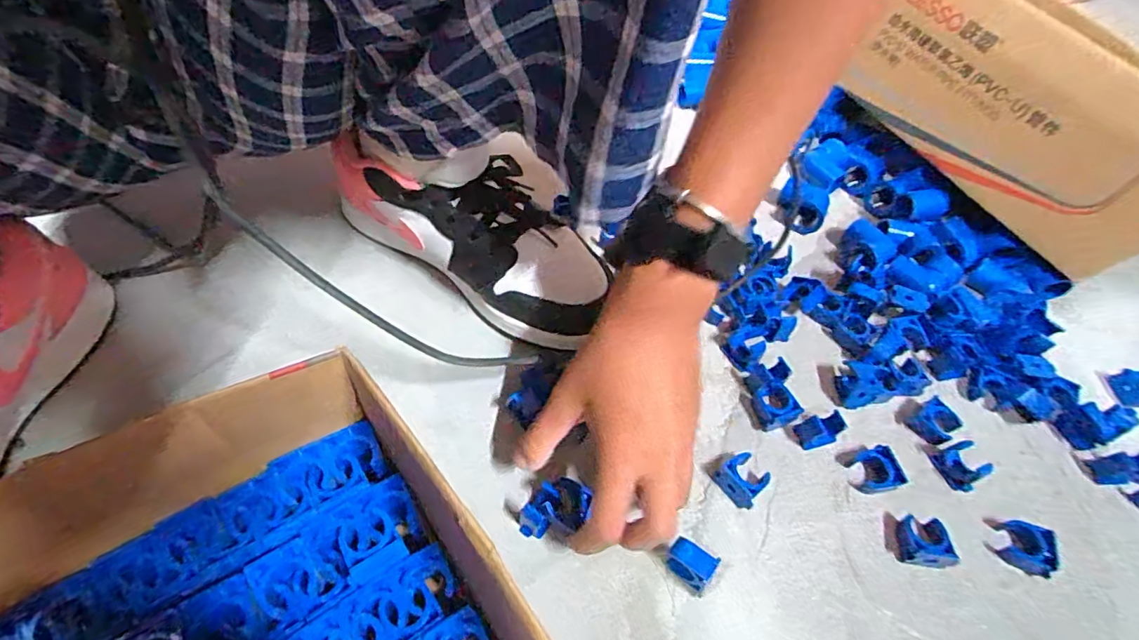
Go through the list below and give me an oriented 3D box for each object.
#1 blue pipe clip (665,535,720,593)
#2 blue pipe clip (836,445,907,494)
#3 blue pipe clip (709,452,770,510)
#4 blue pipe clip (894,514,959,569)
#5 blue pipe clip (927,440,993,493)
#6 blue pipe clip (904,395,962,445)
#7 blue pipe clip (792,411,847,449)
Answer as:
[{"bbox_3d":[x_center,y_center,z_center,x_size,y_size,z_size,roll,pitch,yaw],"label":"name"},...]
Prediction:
[{"bbox_3d":[0.068,0.139,0.311,0.025,0.027,0.016,32,57,14],"label":"blue pipe clip"},{"bbox_3d":[0.200,0.098,0.361,0.029,0.019,0.029,-3,56,-10],"label":"blue pipe clip"},{"bbox_3d":[0.111,0.101,0.348,0.029,0.015,0.029,-31,65,-26],"label":"blue pipe clip"},{"bbox_3d":[0.218,0.136,0.337,0.027,0.016,0.029,10,58,2],"label":"blue pipe clip"},{"bbox_3d":[0.267,0.098,0.369,0.023,0.015,0.029,-20,61,-20],"label":"blue pipe clip"},{"bbox_3d":[0.260,0.072,0.387,0.027,0.014,0.026,-30,64,-25],"label":"blue pipe clip"},{"bbox_3d":[0.171,0.076,0.374,0.029,0.018,0.019,-12,58,-16],"label":"blue pipe clip"}]

